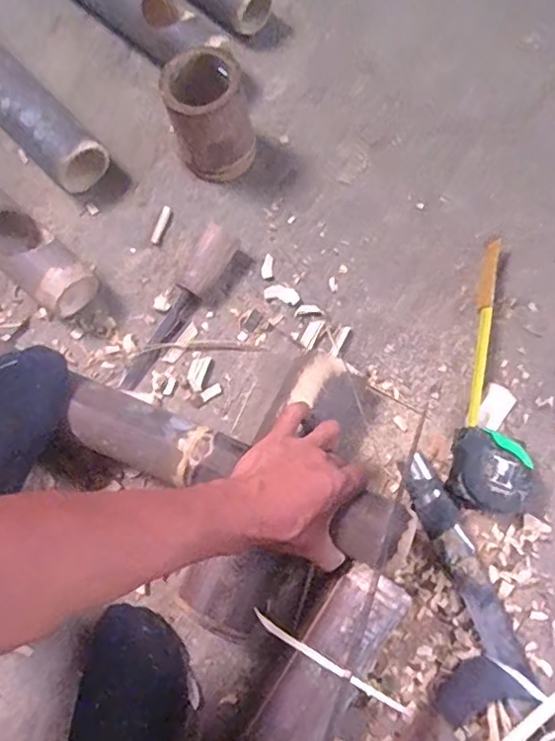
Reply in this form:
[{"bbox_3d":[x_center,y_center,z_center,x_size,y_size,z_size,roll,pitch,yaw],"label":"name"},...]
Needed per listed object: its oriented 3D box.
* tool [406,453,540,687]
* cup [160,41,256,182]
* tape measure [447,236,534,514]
[{"bbox_3d":[0.187,0.194,0.555,0.039,0.033,0.223,-24,78,-7],"label":"tool"},{"bbox_3d":[-0.077,-0.283,0.636,0.087,0.123,0.090,0,76,-1],"label":"cup"},{"bbox_3d":[0.244,-0.001,0.604,0.082,0.043,0.305,13,76,2],"label":"tape measure"}]

